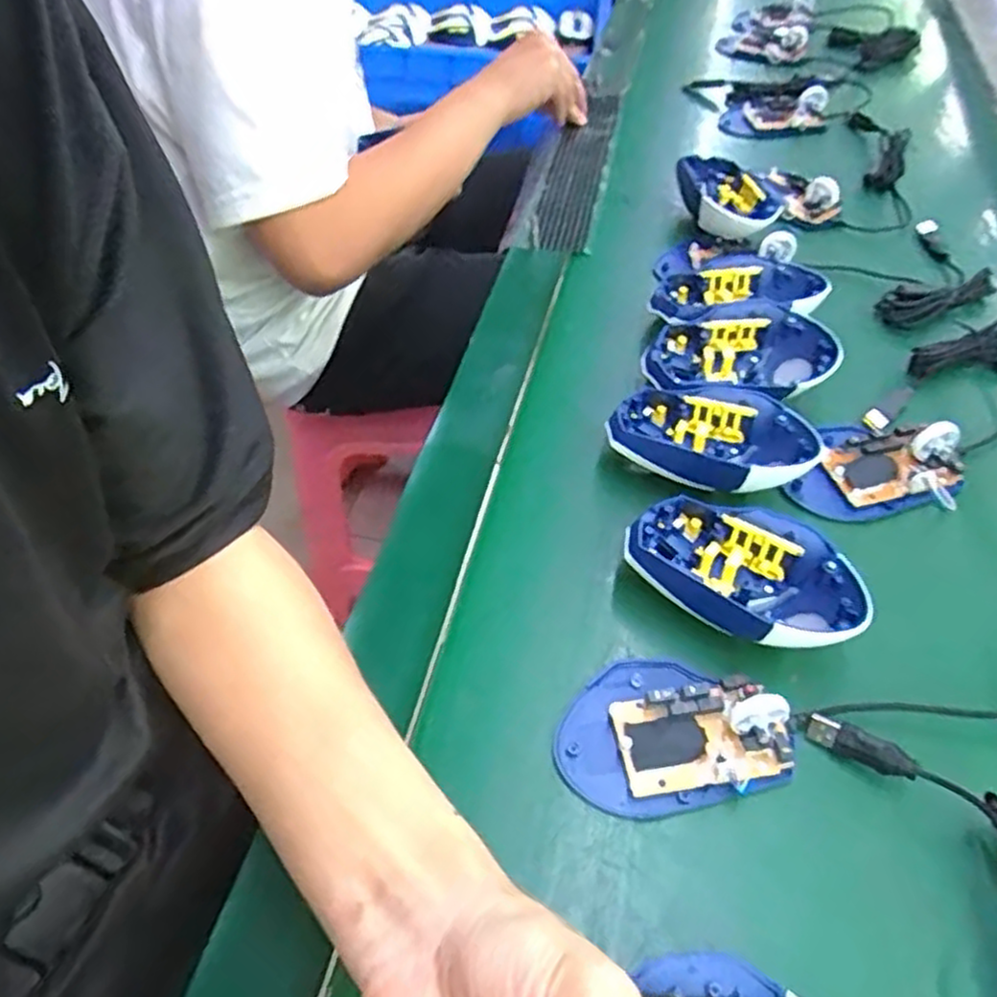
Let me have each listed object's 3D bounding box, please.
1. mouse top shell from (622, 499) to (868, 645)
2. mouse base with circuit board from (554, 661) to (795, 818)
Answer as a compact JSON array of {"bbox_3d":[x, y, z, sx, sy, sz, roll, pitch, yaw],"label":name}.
[{"bbox_3d":[0.128,0.042,0.395,0.117,0.041,0.070,24,55,21],"label":"mouse top shell"},{"bbox_3d":[0.079,0.105,0.350,0.101,0.028,0.069,-10,50,-6],"label":"mouse base with circuit board"}]

